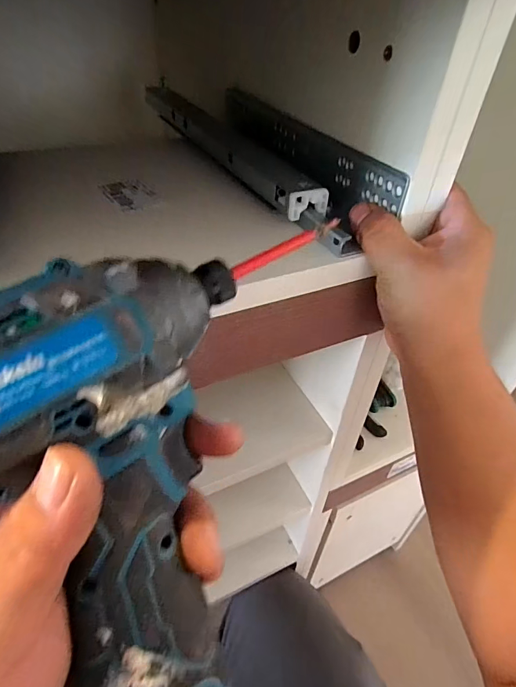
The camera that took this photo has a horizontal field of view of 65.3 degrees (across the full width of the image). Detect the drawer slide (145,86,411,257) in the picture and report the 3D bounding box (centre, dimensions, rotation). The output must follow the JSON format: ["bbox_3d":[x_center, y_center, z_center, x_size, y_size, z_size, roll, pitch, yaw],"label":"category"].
[{"bbox_3d":[-0.016,-0.181,0.359,0.067,0.044,0.338,-21,48,-25],"label":"drawer slide"}]

